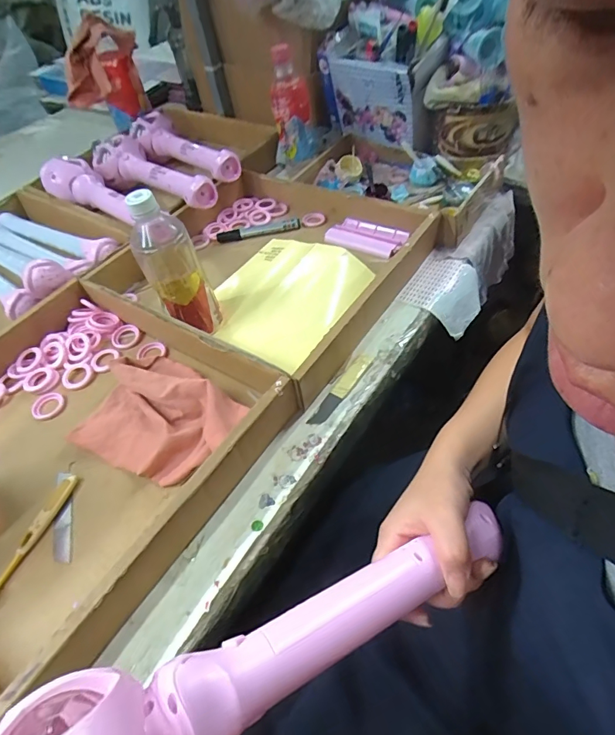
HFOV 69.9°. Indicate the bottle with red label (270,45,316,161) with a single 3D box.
[{"bbox_3d":[-0.025,-0.438,0.743,0.074,0.170,0.070,-5,50,2],"label":"bottle with red label"}]

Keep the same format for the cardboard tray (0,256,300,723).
[{"bbox_3d":[-0.253,0.063,0.467,0.375,0.056,0.366,27,58,26],"label":"cardboard tray"}]

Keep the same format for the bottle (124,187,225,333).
[{"bbox_3d":[-0.157,-0.116,0.515,0.063,0.179,0.068,-32,54,-20],"label":"bottle"}]

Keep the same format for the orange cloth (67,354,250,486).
[{"bbox_3d":[-0.155,0.048,0.479,0.169,0.039,0.138,19,55,21],"label":"orange cloth"}]

